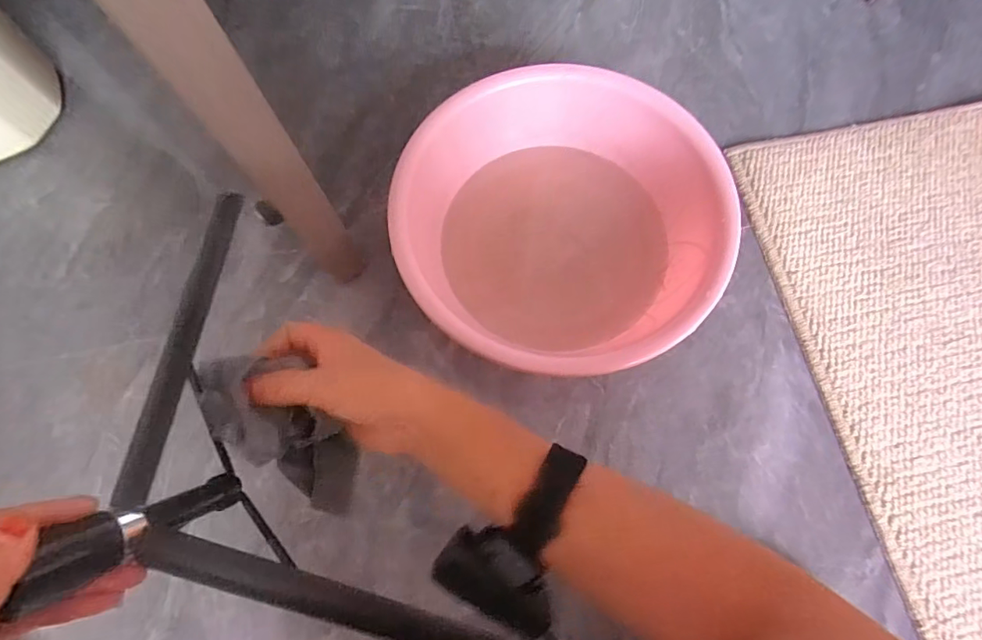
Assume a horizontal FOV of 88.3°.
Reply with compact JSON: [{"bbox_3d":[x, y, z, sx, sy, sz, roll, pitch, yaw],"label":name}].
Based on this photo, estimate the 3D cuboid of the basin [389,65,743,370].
[{"bbox_3d":[0.076,-0.120,0.604,0.351,0.128,0.313,5,71,3],"label":"basin"}]

